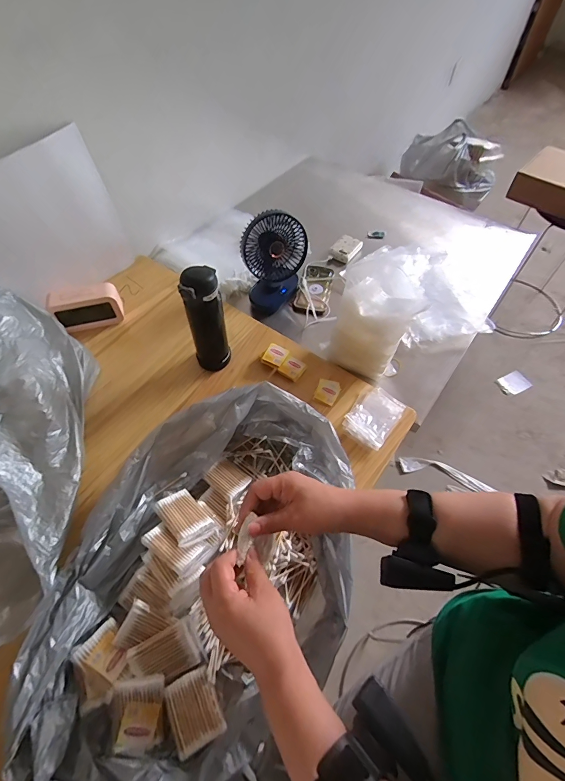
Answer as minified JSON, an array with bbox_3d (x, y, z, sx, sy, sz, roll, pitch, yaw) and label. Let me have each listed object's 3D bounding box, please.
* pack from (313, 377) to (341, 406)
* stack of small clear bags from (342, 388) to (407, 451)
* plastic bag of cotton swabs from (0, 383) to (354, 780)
[{"bbox_3d":[0.086,0.000,0.712,0.043,0.007,0.053,24,59,15],"label":"pack"},{"bbox_3d":[0.166,0.047,0.674,0.079,0.022,0.109,32,62,20],"label":"stack of small clear bags"},{"bbox_3d":[-0.088,0.225,0.501,0.348,0.109,0.494,29,61,18],"label":"plastic bag of cotton swabs"}]

